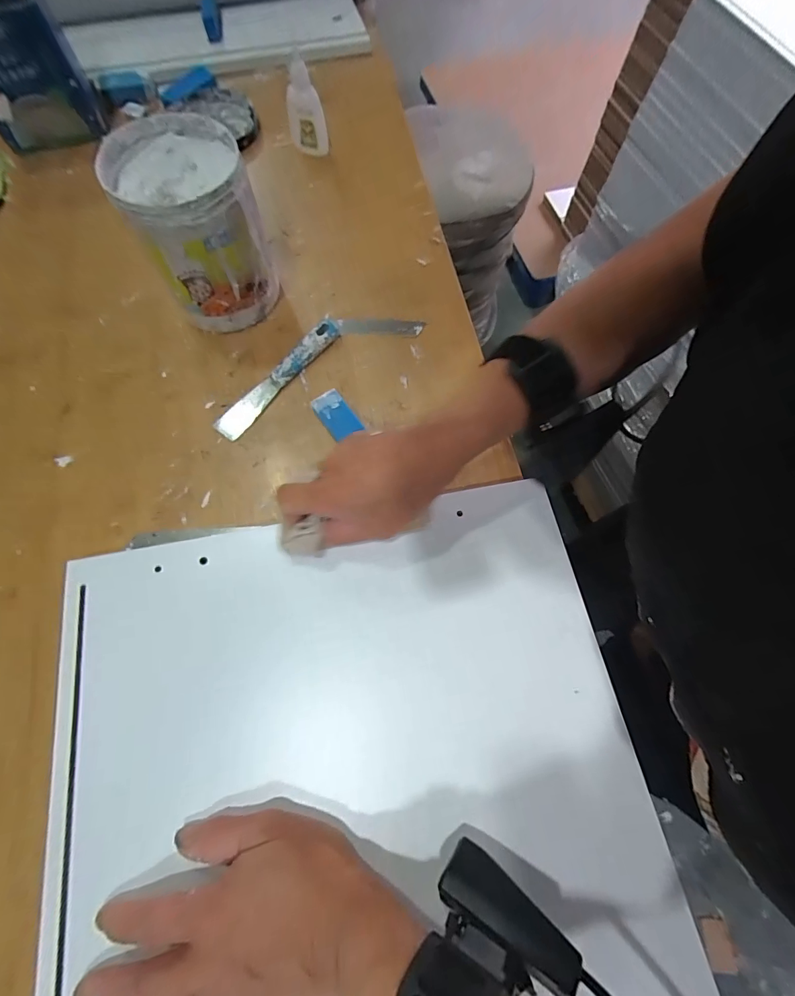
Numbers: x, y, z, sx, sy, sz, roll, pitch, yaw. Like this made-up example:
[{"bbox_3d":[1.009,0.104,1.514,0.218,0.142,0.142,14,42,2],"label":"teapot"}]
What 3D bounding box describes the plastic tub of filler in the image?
[{"bbox_3d":[-0.160,-0.218,0.351,0.093,0.121,0.095,1,69,-2],"label":"plastic tub of filler"}]

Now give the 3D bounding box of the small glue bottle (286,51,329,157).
[{"bbox_3d":[-0.097,-0.409,0.443,0.039,0.079,0.023,-7,70,-5],"label":"small glue bottle"}]

